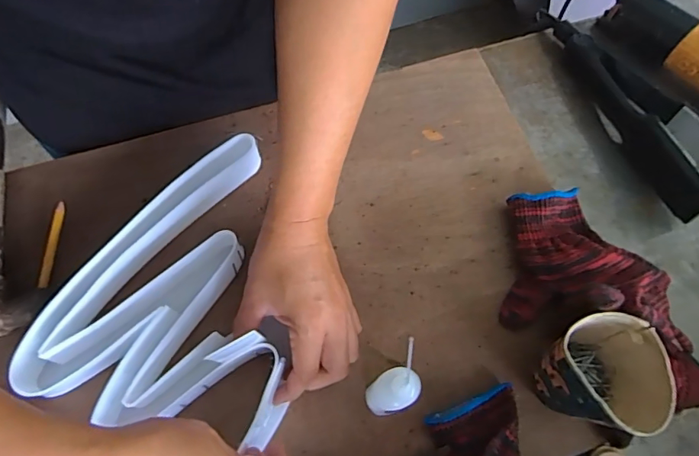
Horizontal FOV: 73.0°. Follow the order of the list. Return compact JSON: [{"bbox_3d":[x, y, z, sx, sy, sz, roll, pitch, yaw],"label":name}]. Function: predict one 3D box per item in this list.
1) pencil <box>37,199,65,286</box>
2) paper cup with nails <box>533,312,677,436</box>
[{"bbox_3d":[-0.278,0.015,0.442,0.007,0.014,0.082,2,65,0],"label":"pencil"},{"bbox_3d":[0.189,0.115,0.366,0.069,0.083,0.077,-1,65,-1],"label":"paper cup with nails"}]

